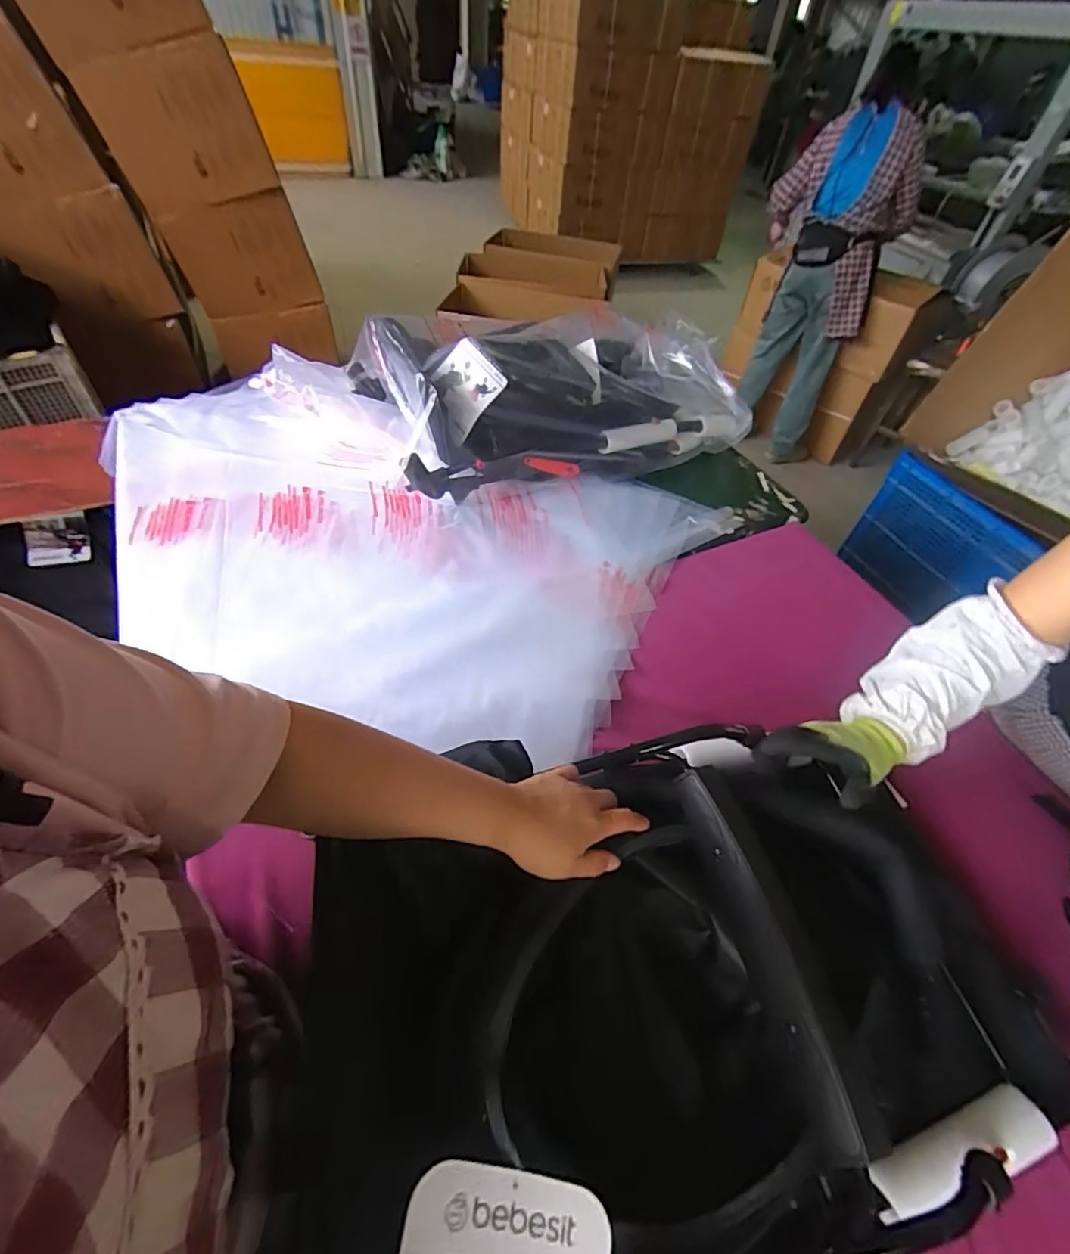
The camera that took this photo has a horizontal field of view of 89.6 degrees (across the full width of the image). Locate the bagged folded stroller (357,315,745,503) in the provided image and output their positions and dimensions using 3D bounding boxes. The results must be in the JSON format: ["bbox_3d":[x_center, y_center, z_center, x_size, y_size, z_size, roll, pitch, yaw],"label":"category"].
[{"bbox_3d":[0.044,-0.461,1.090,0.733,0.262,0.303,-15,51,-18],"label":"bagged folded stroller"}]

